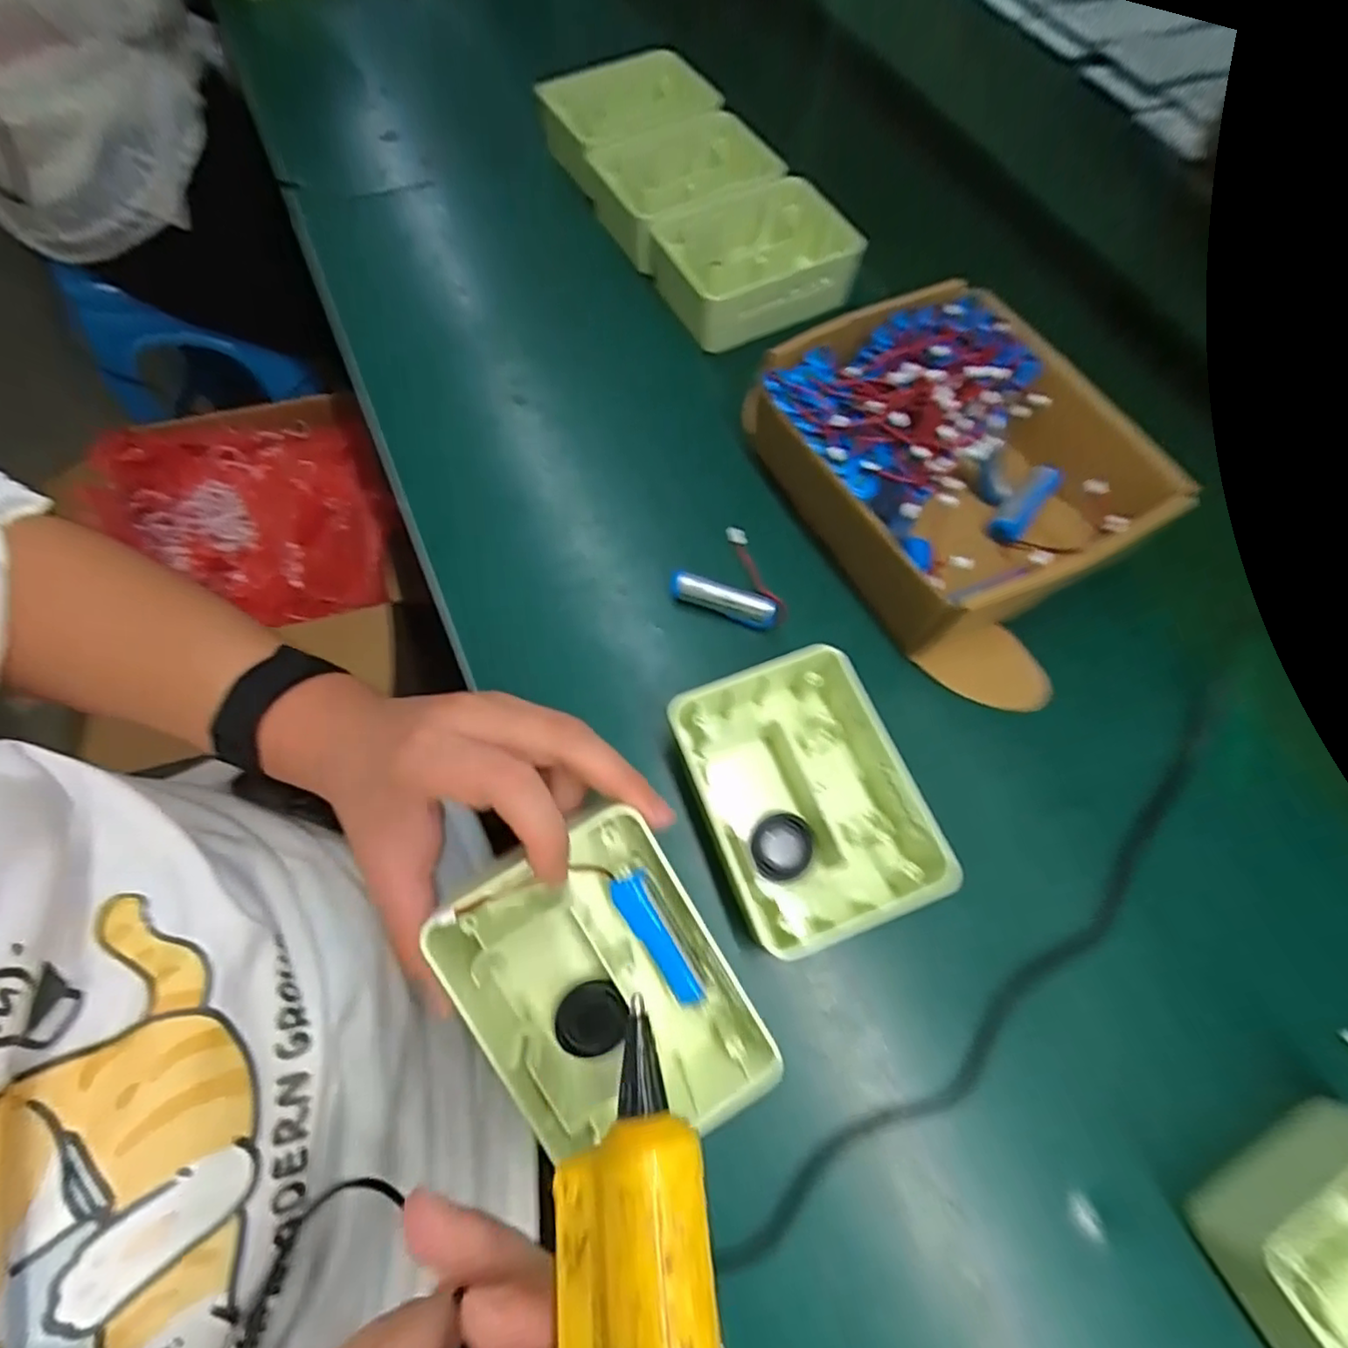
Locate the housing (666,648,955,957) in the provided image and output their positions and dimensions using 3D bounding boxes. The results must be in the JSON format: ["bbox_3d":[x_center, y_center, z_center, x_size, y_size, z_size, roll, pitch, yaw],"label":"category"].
[{"bbox_3d":[0.069,0.069,0.349,0.110,0.054,0.144,-18,68,-10],"label":"housing"}]

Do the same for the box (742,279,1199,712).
[{"bbox_3d":[0.188,-0.122,0.412,0.183,0.104,0.272,-24,69,-12],"label":"box"}]

